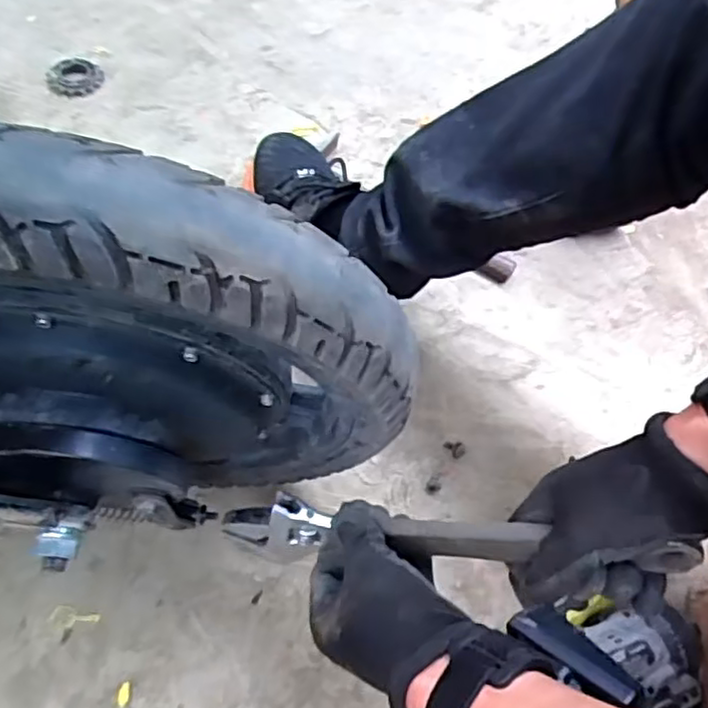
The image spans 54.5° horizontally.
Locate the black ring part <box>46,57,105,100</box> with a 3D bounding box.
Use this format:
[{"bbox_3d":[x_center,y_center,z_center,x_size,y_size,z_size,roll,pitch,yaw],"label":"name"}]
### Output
[{"bbox_3d":[-0.350,-0.348,0.864,0.066,0.010,0.090,-10,58,-10],"label":"black ring part"}]

